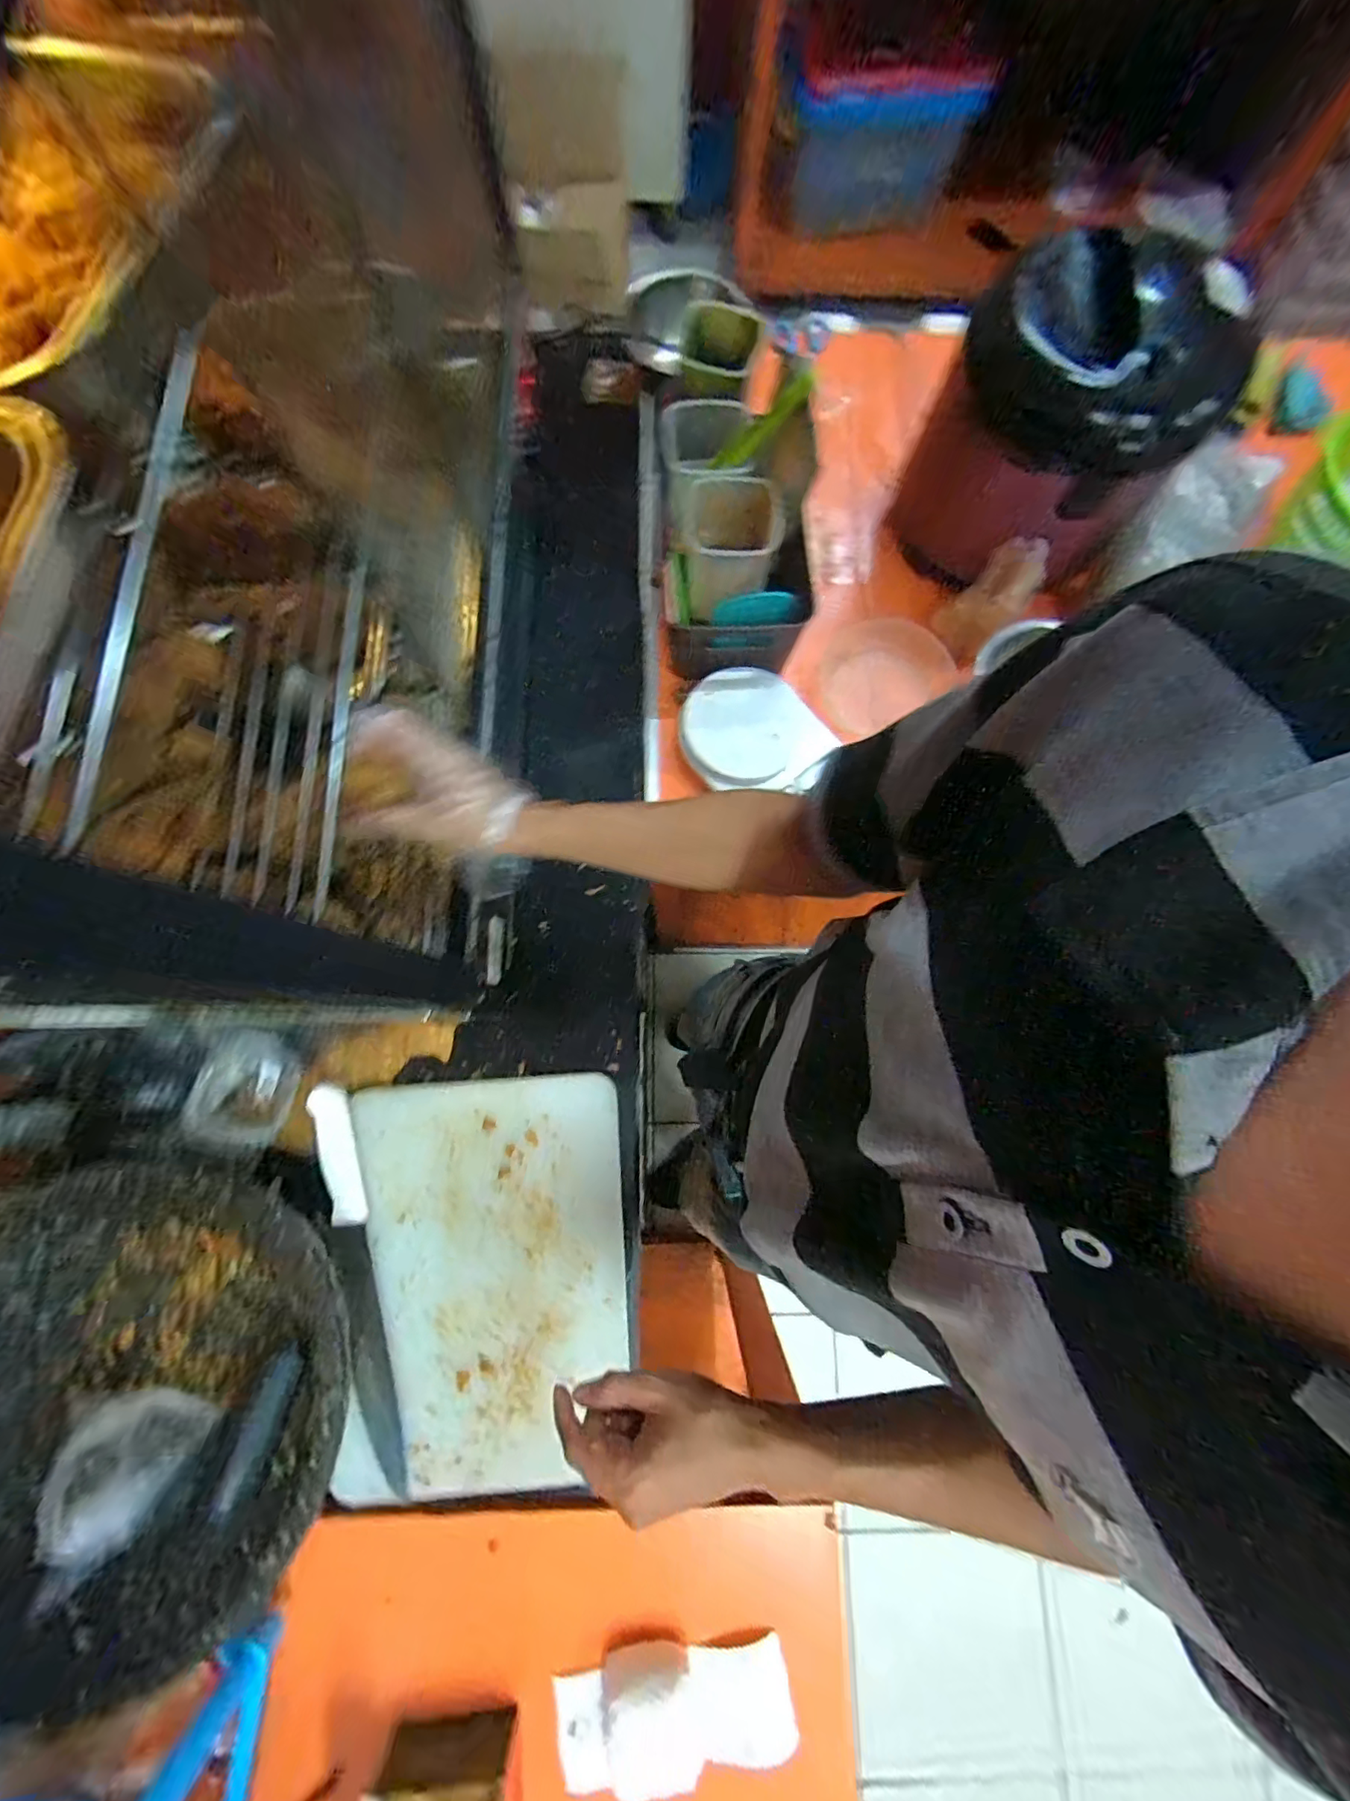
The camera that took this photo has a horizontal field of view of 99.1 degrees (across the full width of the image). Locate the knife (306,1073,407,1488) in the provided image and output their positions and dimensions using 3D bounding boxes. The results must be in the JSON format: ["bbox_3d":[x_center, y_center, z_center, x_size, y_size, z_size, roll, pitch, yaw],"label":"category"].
[{"bbox_3d":[-0.301,0.357,0.546,0.034,0.028,0.357,-14,79,-4],"label":"knife"}]

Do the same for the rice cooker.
[{"bbox_3d":[0.418,-0.488,0.659,0.243,0.282,0.208,-10,78,-3],"label":"rice cooker"}]

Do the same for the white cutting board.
[{"bbox_3d":[-0.177,0.358,0.554,0.257,0.030,0.354,-5,78,-2],"label":"white cutting board"}]

